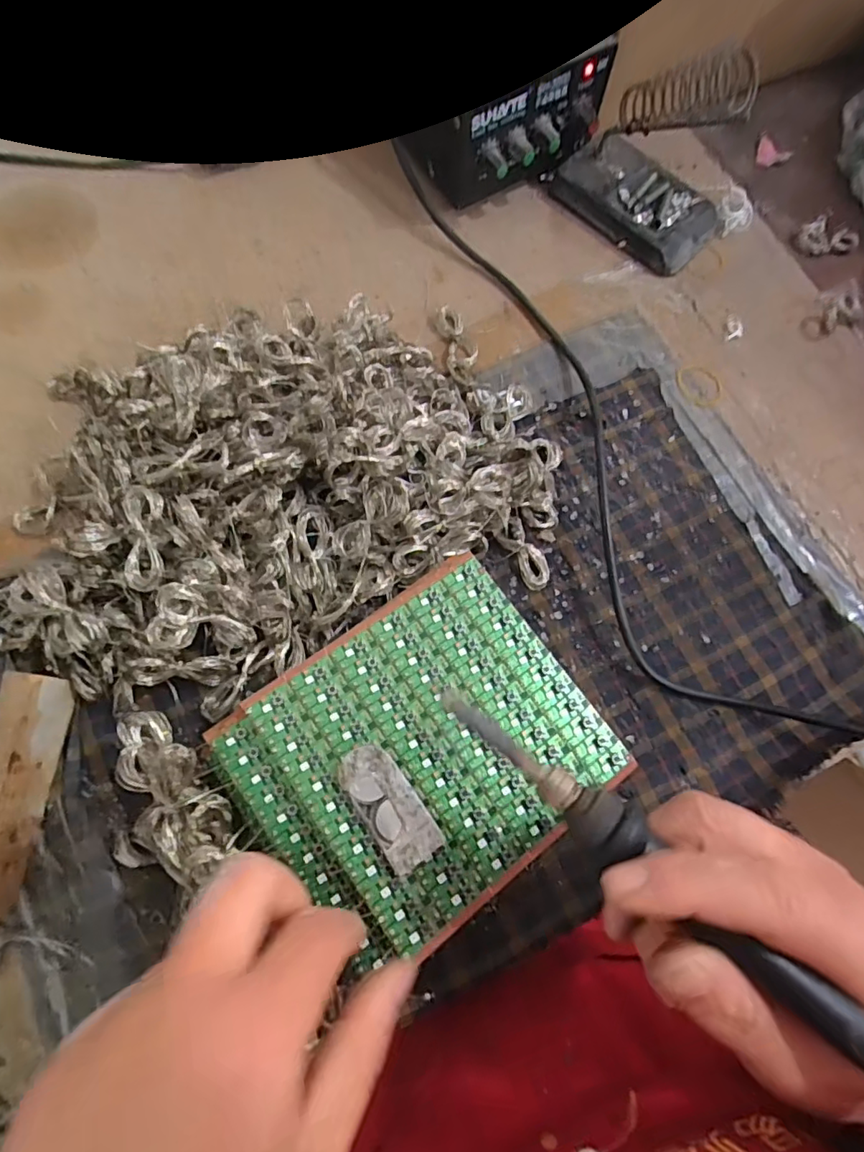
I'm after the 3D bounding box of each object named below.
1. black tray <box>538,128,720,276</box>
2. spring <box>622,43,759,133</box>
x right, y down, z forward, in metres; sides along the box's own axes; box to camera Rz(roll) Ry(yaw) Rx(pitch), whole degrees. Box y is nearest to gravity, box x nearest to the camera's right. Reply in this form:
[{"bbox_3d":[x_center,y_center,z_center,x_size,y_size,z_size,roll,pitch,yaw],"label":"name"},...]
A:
[{"bbox_3d":[0.140,-0.257,0.380,0.061,0.020,0.107,-42,79,-13],"label":"black tray"},{"bbox_3d":[0.148,-0.281,0.326,0.080,0.025,0.025,24,71,39],"label":"spring"}]

